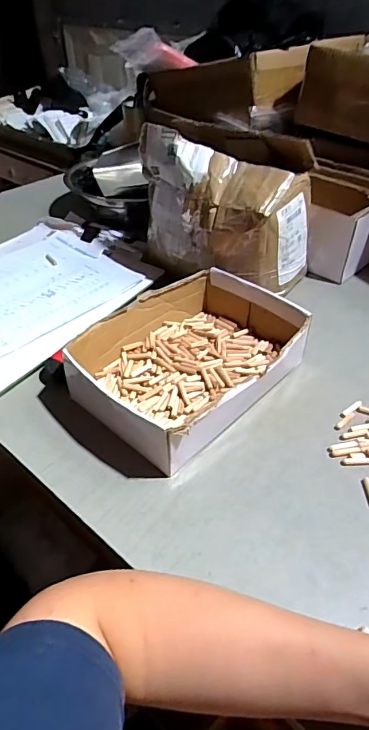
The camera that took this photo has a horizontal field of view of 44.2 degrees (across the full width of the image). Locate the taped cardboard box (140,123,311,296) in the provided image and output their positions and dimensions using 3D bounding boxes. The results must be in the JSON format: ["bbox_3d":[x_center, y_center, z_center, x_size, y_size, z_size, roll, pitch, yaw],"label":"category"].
[{"bbox_3d":[0.061,-0.209,0.635,0.210,0.190,0.157,32,50,31],"label":"taped cardboard box"}]

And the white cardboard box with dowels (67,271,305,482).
[{"bbox_3d":[0.006,-0.012,0.510,0.189,0.065,0.247,28,48,28],"label":"white cardboard box with dowels"}]

